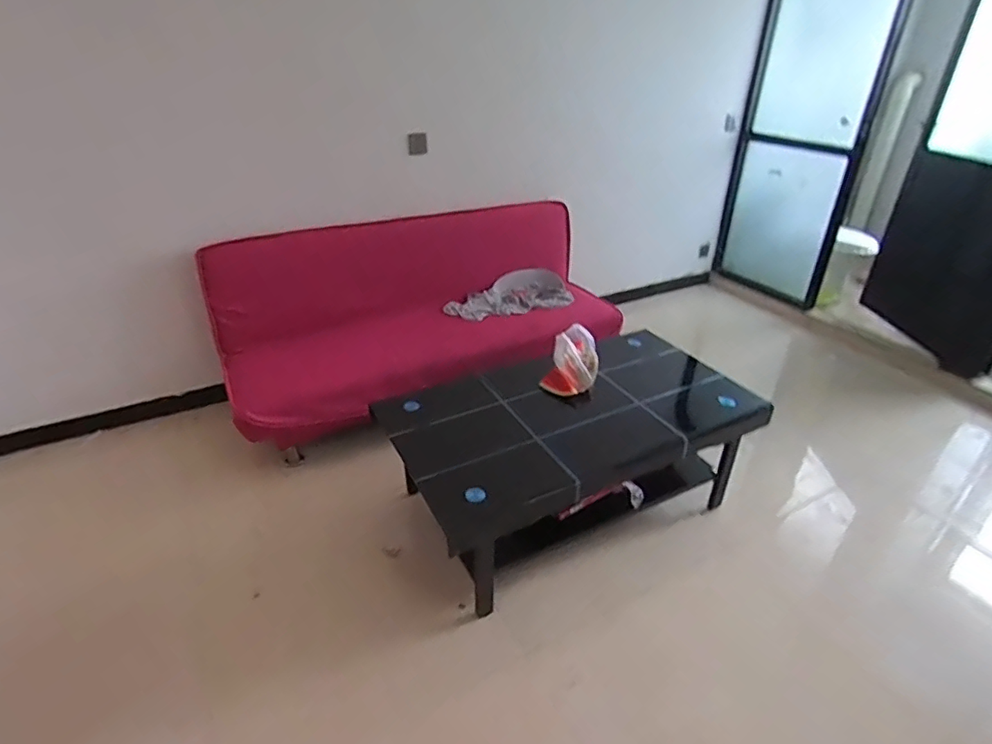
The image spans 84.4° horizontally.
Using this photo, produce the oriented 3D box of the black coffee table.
[{"bbox_3d":[0.267,0.255,1.945,1.204,0.414,0.728,-19,37,-29],"label":"black coffee table"}]

